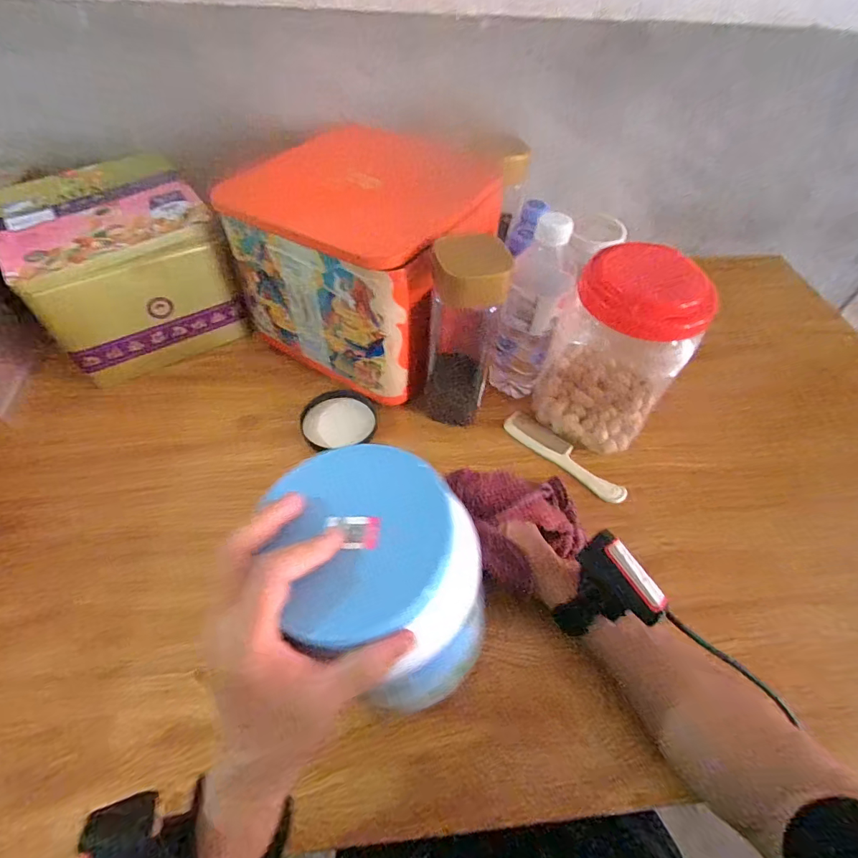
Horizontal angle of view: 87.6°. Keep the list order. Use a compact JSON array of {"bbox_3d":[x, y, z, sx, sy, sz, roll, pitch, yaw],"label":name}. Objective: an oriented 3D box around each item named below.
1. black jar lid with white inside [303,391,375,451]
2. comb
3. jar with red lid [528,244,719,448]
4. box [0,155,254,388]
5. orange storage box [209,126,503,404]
[{"bbox_3d":[-0.103,-0.010,0.513,0.082,0.017,0.073,-4,53,-7],"label":"black jar lid with white inside"},{"bbox_3d":[0.149,0.029,0.497,0.034,0.011,0.150,-35,62,-26],"label":"comb"},{"bbox_3d":[0.194,-0.079,0.471,0.126,0.188,0.111,24,55,14],"label":"jar with red lid"},{"bbox_3d":[-0.355,-0.191,0.540,0.190,0.159,0.182,-25,58,-21],"label":"box"},{"bbox_3d":[-0.070,-0.174,0.518,0.215,0.199,0.188,28,56,17],"label":"orange storage box"}]

